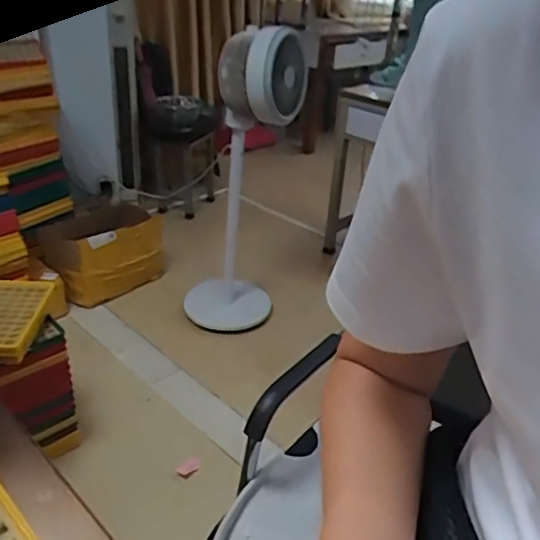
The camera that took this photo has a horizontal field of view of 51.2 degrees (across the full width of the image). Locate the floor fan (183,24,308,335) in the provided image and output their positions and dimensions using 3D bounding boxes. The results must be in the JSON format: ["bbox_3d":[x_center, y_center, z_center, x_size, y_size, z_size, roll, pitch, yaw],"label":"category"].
[{"bbox_3d":[-0.088,-0.200,1.739,0.303,1.009,0.316,1,30,-5],"label":"floor fan"}]

